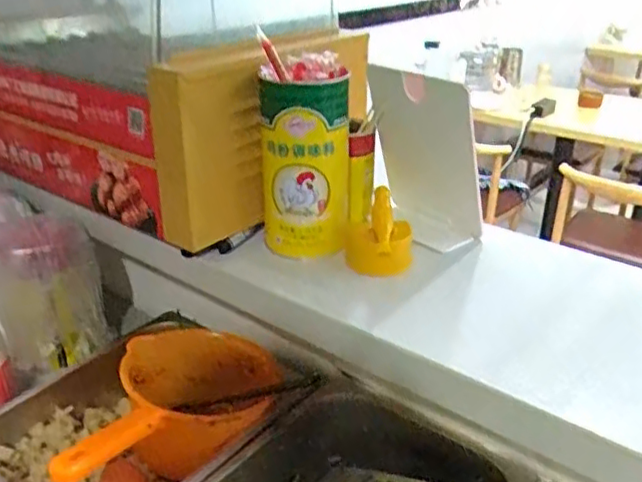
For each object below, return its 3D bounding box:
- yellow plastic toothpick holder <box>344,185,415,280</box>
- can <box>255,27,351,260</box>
[{"bbox_3d":[0.066,-0.005,0.714,0.073,0.085,0.057,-1,26,-3],"label":"yellow plastic toothpick holder"},{"bbox_3d":[-0.017,-0.098,0.721,0.095,0.226,0.084,-1,26,-3],"label":"can"}]

